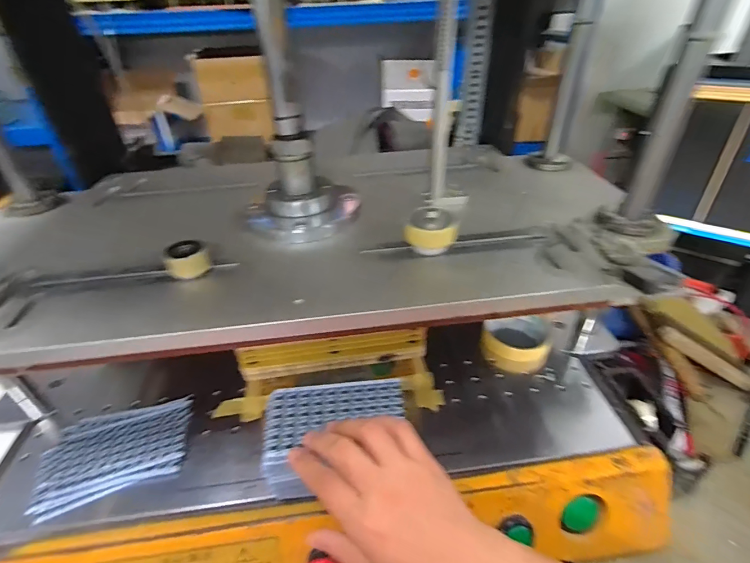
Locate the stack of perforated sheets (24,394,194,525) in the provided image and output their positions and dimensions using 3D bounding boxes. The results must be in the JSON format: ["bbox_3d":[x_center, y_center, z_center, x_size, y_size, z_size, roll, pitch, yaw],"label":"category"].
[{"bbox_3d":[-0.259,0.170,0.394,0.139,0.011,0.088,-14,39,-16],"label":"stack of perforated sheets"}]

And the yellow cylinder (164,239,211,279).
[{"bbox_3d":[-0.177,-0.021,0.371,0.037,0.030,0.030,-23,42,-25],"label":"yellow cylinder"}]

